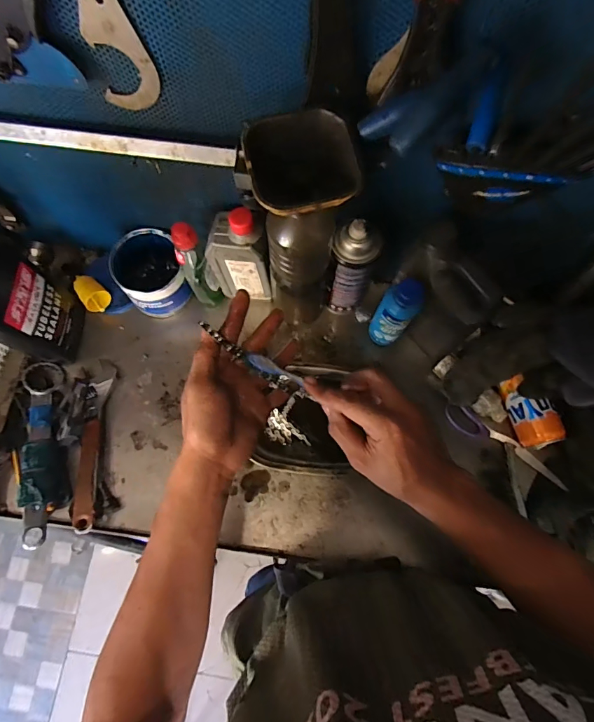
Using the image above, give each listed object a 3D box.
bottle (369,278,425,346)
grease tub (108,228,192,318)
[{"bbox_3d":[0.135,-0.061,0.566,0.052,0.161,0.040,22,74,9],"label":"bottle"},{"bbox_3d":[-0.222,-0.132,0.623,0.090,0.097,0.109,-26,73,-7],"label":"grease tub"}]

